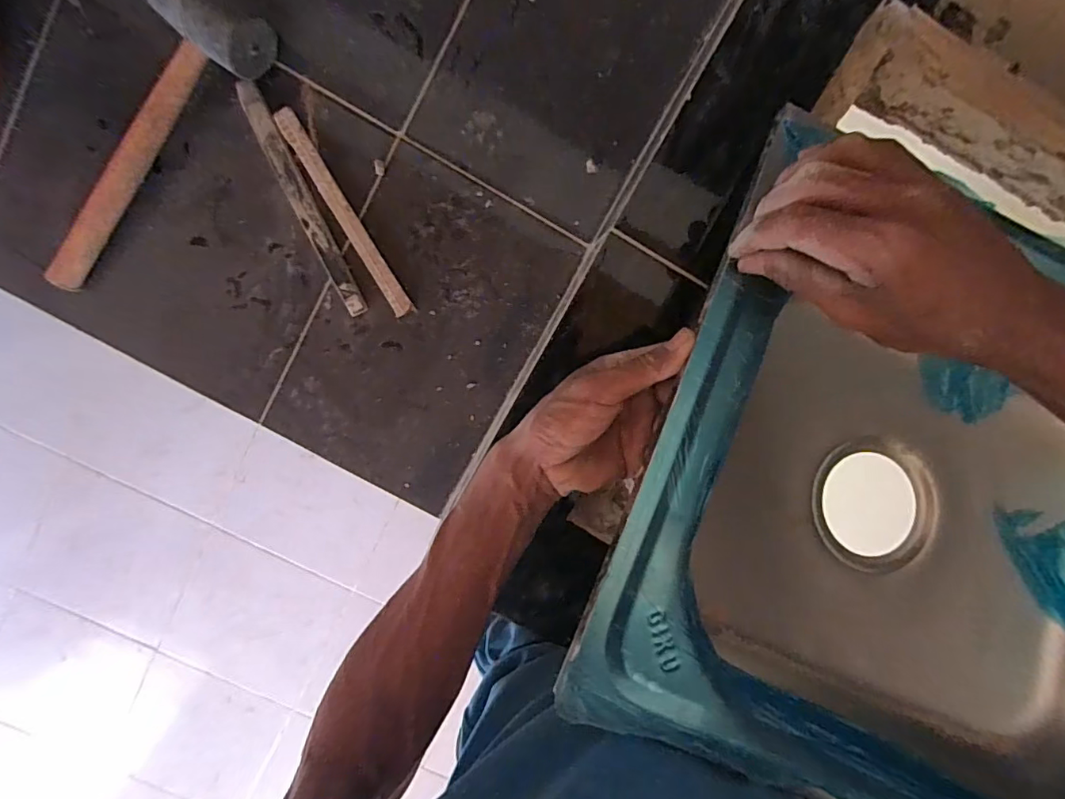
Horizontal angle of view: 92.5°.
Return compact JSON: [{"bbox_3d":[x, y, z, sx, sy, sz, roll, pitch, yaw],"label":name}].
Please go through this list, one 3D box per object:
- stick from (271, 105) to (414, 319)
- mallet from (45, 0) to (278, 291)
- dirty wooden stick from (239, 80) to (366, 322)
[{"bbox_3d":[-0.165,-0.163,0.450,0.017,0.008,0.198,-30,98,5],"label":"stick"},{"bbox_3d":[-0.335,-0.222,0.416,0.279,0.057,0.090,-42,97,7],"label":"mallet"},{"bbox_3d":[-0.200,-0.170,0.446,0.020,0.008,0.204,-24,99,4],"label":"dirty wooden stick"}]

